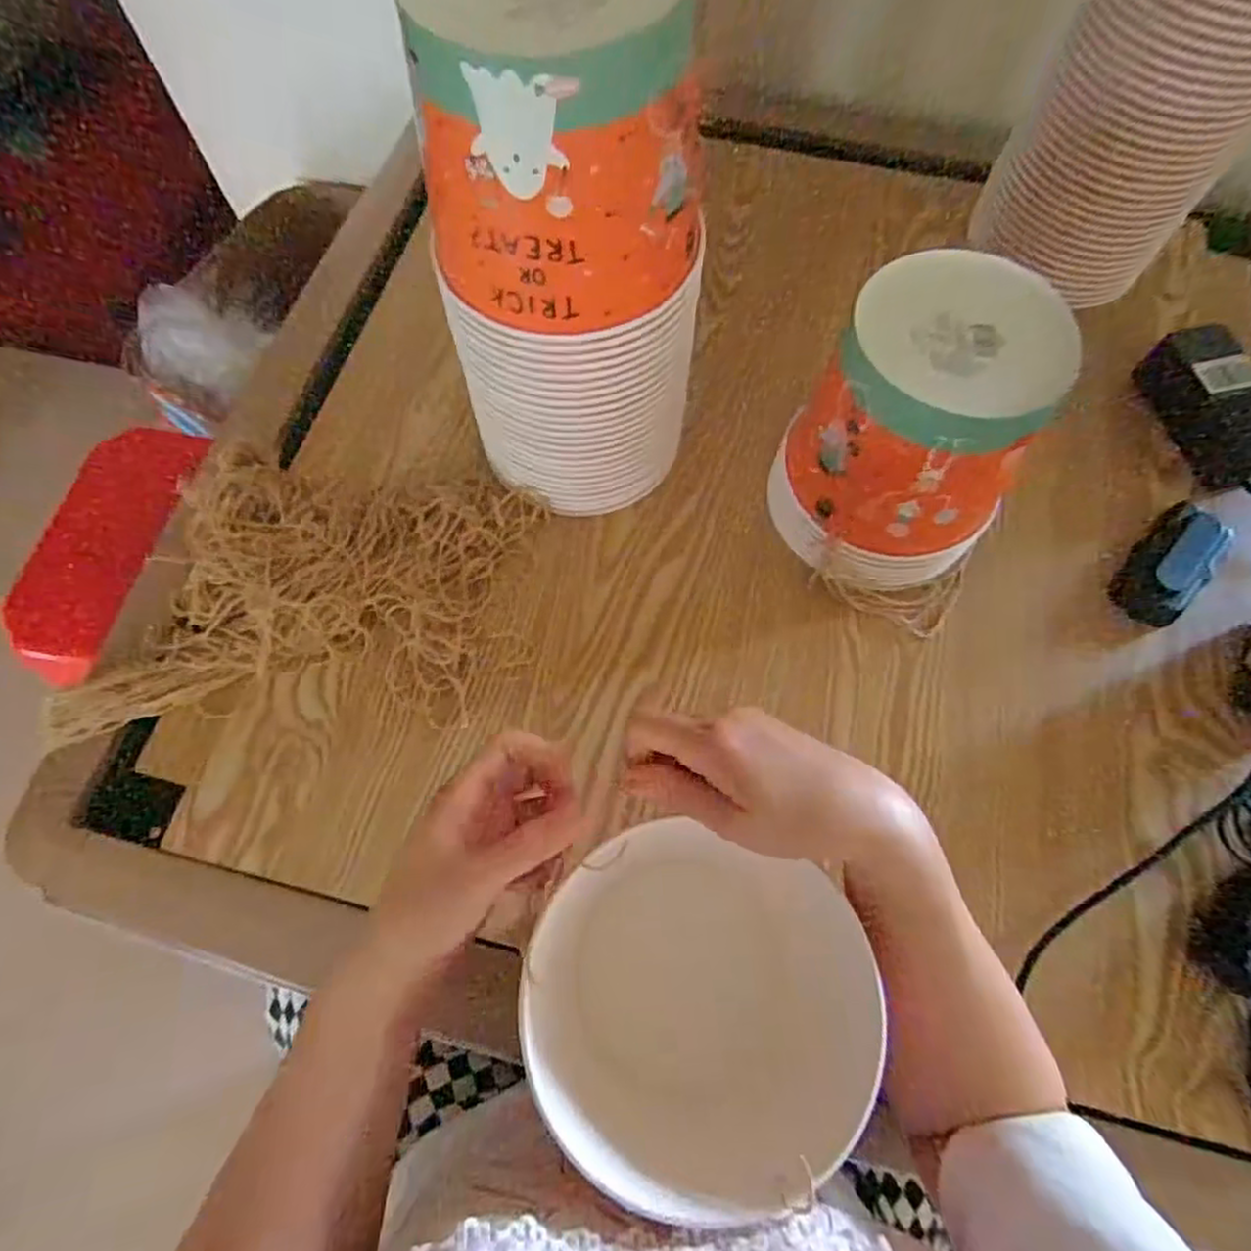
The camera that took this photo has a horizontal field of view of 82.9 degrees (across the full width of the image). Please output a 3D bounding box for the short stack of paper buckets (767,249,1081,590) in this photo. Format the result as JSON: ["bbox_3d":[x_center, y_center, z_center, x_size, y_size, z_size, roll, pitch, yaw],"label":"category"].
[{"bbox_3d":[0.190,-0.128,0.499,0.145,0.188,0.140,28,70,10],"label":"short stack of paper buckets"}]

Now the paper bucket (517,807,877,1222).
[{"bbox_3d":[0.036,0.196,0.375,0.170,0.118,0.157,0,68,-1],"label":"paper bucket"}]

